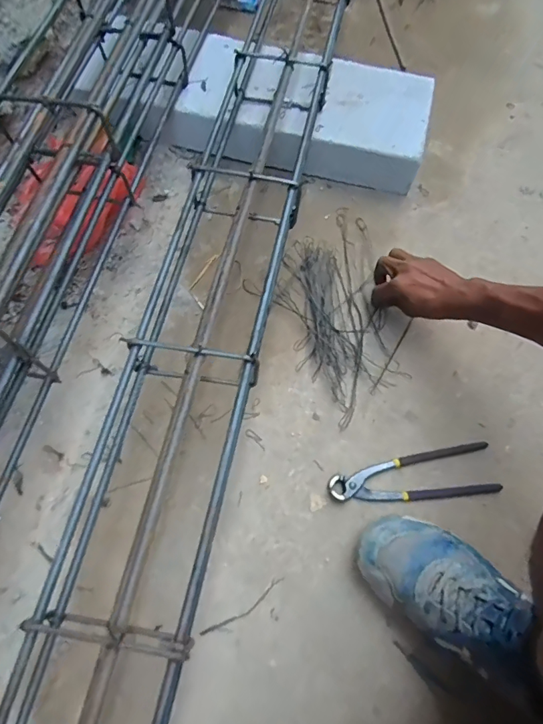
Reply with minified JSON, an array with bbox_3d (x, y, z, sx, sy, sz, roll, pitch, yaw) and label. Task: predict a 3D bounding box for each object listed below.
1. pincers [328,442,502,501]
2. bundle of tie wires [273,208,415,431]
[{"bbox_3d":[0.180,0.147,0.561,0.213,0.015,0.063,-7,69,-4],"label":"pincers"},{"bbox_3d":[0.102,-0.079,0.643,0.168,0.019,0.297,-17,70,-8],"label":"bundle of tie wires"}]

